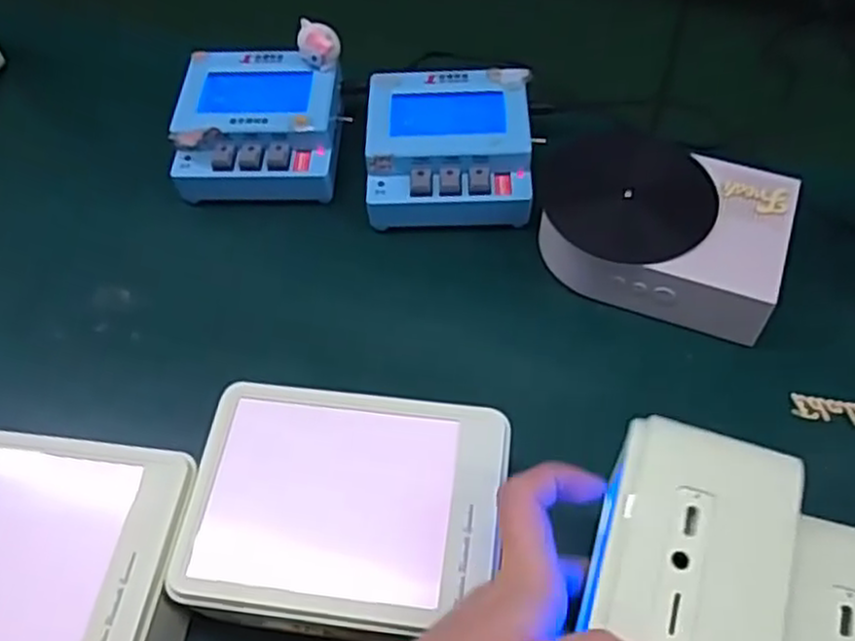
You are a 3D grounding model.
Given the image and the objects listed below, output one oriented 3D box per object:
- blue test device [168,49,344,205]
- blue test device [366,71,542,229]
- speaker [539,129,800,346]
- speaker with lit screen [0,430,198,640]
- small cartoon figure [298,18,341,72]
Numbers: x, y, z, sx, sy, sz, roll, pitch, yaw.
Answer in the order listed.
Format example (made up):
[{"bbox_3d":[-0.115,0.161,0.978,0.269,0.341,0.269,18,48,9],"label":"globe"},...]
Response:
[{"bbox_3d":[-0.110,-0.127,0.492,0.103,0.051,0.097,0,57,4],"label":"blue test device"},{"bbox_3d":[0.015,-0.107,0.474,0.100,0.050,0.100,-1,57,3],"label":"blue test device"},{"bbox_3d":[0.131,-0.051,0.427,0.135,0.051,0.097,18,60,15],"label":"speaker"},{"bbox_3d":[-0.183,0.109,0.344,0.149,0.052,0.111,4,57,7],"label":"speaker with lit screen"},{"bbox_3d":[-0.071,-0.178,0.478,0.025,0.026,0.017,18,60,14],"label":"small cartoon figure"}]

